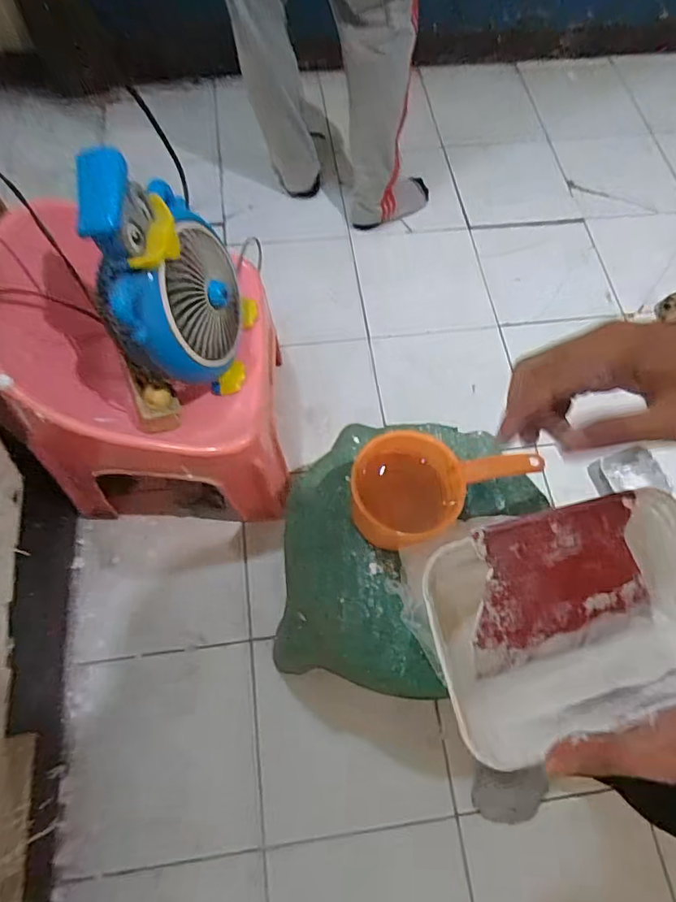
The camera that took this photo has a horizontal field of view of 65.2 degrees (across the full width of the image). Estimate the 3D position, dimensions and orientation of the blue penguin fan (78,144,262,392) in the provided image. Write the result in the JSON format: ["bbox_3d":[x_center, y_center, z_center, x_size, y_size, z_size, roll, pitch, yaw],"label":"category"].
[{"bbox_3d":[-0.211,-0.213,0.680,0.150,0.295,0.193,5,66,1],"label":"blue penguin fan"}]

